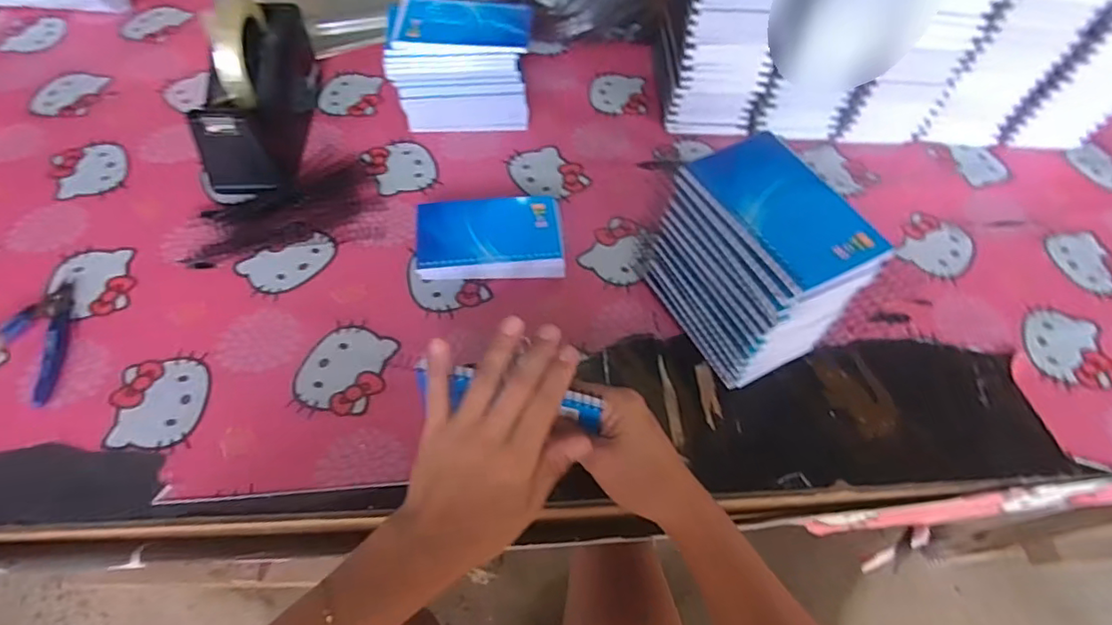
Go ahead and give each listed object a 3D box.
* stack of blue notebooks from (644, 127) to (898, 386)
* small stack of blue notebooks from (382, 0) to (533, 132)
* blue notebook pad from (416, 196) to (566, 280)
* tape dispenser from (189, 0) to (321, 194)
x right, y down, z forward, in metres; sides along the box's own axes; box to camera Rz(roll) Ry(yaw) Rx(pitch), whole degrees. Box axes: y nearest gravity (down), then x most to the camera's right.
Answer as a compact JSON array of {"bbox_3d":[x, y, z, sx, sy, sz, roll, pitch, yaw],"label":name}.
[{"bbox_3d":[0.154,-0.033,0.466,0.086,0.149,0.131,-21,59,-16],"label":"stack of blue notebooks"},{"bbox_3d":[-0.100,-0.262,0.633,0.141,0.106,0.085,1,55,-2],"label":"small stack of blue notebooks"},{"bbox_3d":[-0.062,-0.069,0.553,0.132,0.031,0.088,-2,55,-4],"label":"blue notebook pad"},{"bbox_3d":[-0.307,-0.232,0.600,0.073,0.127,0.209,-2,55,-4],"label":"tape dispenser"}]

